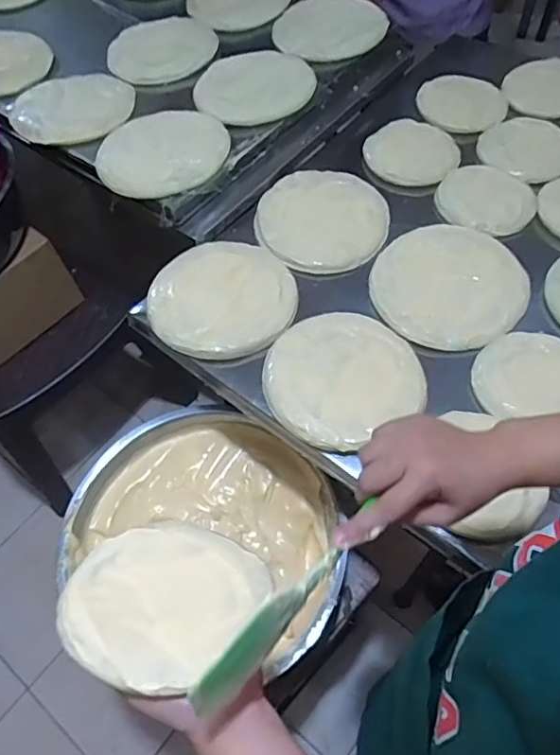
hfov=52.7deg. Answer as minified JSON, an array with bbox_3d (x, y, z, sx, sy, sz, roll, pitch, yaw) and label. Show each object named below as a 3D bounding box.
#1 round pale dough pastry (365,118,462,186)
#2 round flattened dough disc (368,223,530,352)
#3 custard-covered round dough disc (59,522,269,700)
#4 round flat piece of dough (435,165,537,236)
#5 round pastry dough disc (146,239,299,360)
[{"bbox_3d":[0.215,-0.372,0.929,0.147,0.023,0.141,2,59,3],"label":"round pale dough pastry"},{"bbox_3d":[0.235,-0.134,0.782,0.199,0.012,0.201,-1,59,2],"label":"round flattened dough disc"},{"bbox_3d":[-0.088,0.157,0.415,0.127,0.010,0.145,22,29,26],"label":"custard-covered round dough disc"},{"bbox_3d":[0.314,-0.276,0.858,0.143,0.016,0.144,-1,59,2],"label":"round flat piece of dough"},{"bbox_3d":[-0.080,-0.114,0.783,0.200,0.021,0.197,-1,59,2],"label":"round pastry dough disc"}]

